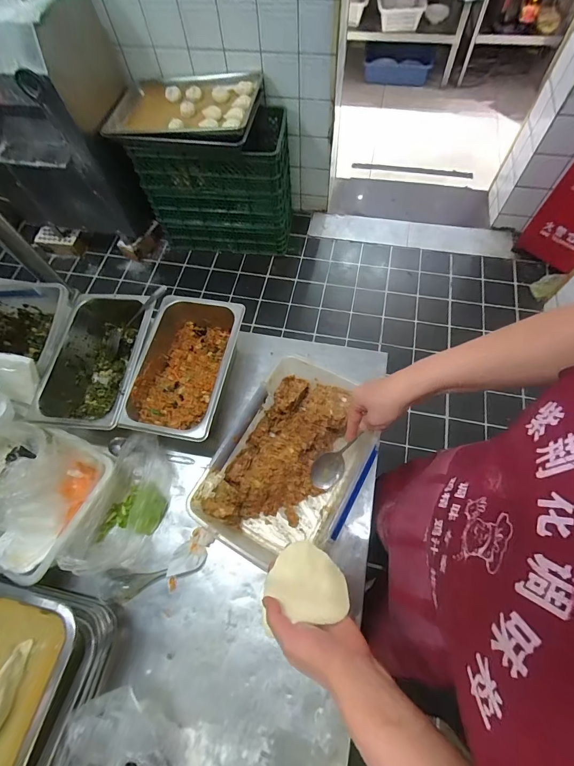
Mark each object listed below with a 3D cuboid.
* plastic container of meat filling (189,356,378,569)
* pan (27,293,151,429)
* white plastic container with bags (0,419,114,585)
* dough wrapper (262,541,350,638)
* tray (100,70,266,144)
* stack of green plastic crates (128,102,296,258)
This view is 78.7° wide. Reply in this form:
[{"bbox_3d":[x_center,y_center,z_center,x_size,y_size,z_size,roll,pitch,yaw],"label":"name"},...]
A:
[{"bbox_3d":[0.010,0.127,0.573,0.202,0.094,0.304,27,70,14],"label":"plastic container of meat filling"},{"bbox_3d":[-0.337,-0.033,0.654,0.163,0.088,0.258,8,67,7],"label":"pan"},{"bbox_3d":[-0.425,0.164,0.555,0.287,0.101,0.203,20,69,12],"label":"white plastic container with bags"},{"bbox_3d":[0.017,0.245,0.430,0.104,0.011,0.086,-15,56,-2],"label":"dough wrapper"},{"bbox_3d":[-0.411,-1.060,1.370,0.579,0.087,0.383,6,69,12],"label":"tray"},{"bbox_3d":[-0.296,-0.896,1.594,0.610,0.553,0.316,5,67,6],"label":"stack of green plastic crates"}]

